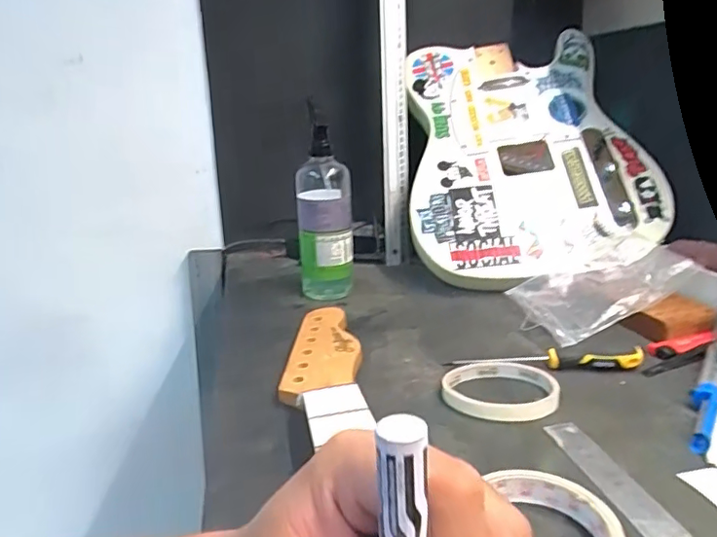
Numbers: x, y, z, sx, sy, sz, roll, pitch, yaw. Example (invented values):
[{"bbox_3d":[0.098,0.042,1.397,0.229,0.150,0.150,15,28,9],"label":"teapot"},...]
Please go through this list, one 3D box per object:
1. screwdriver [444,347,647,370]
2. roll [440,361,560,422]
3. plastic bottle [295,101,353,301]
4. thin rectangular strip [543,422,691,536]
[{"bbox_3d":[0.168,0.082,0.508,0.172,0.015,0.020,-1,18,5],"label":"screwdriver"},{"bbox_3d":[0.118,0.100,0.470,0.092,0.013,0.074,1,18,9],"label":"roll"},{"bbox_3d":[-0.043,-0.067,0.684,0.067,0.215,0.054,-3,18,-3],"label":"plastic bottle"},{"bbox_3d":[0.166,0.138,0.371,0.027,0.004,0.119,-6,19,-11],"label":"thin rectangular strip"}]

